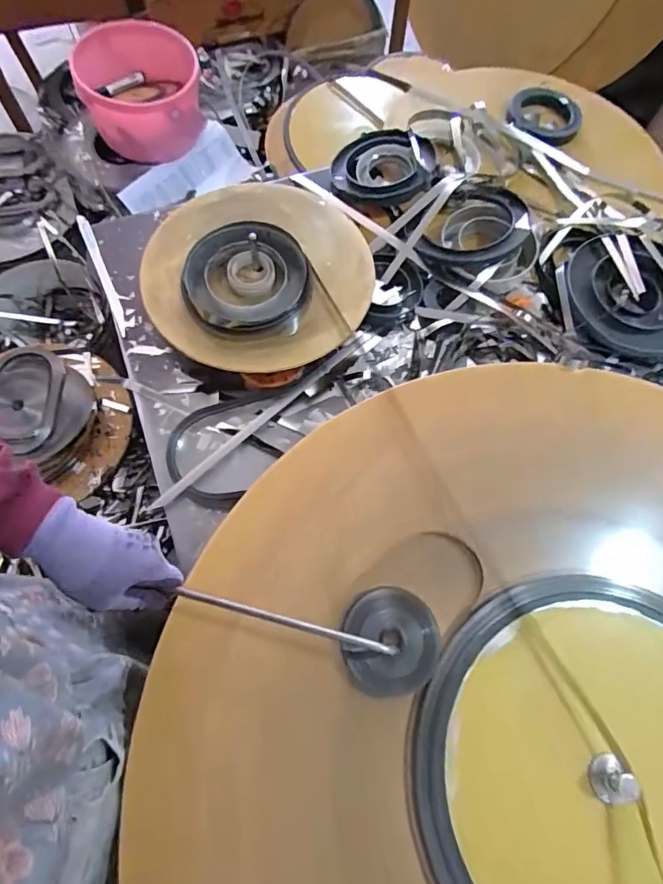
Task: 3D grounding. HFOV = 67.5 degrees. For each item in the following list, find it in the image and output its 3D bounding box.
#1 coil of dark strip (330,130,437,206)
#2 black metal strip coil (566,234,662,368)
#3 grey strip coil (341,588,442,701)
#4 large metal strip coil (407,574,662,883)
[{"bbox_3d":[0.076,-0.406,0.736,0.145,0.028,0.145,-4,69,11],"label":"coil of dark strip"},{"bbox_3d":[0.425,-0.198,0.674,0.198,0.037,0.197,1,68,-2],"label":"black metal strip coil"},{"bbox_3d":[0.056,0.187,0.468,0.091,0.011,0.093,1,68,-2],"label":"grey strip coil"},{"bbox_3d":[0.235,0.292,0.432,0.327,0.027,0.334,1,68,-2],"label":"large metal strip coil"}]

